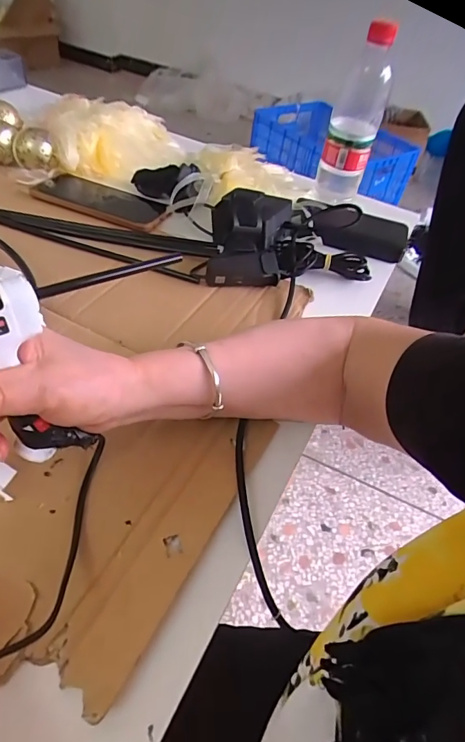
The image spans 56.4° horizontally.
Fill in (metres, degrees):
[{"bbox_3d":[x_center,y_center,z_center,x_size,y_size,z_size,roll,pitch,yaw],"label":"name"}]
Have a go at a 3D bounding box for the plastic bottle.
[{"bbox_3d":[0.161,-0.329,0.571,0.064,0.193,0.077,15,47,4],"label":"plastic bottle"}]

